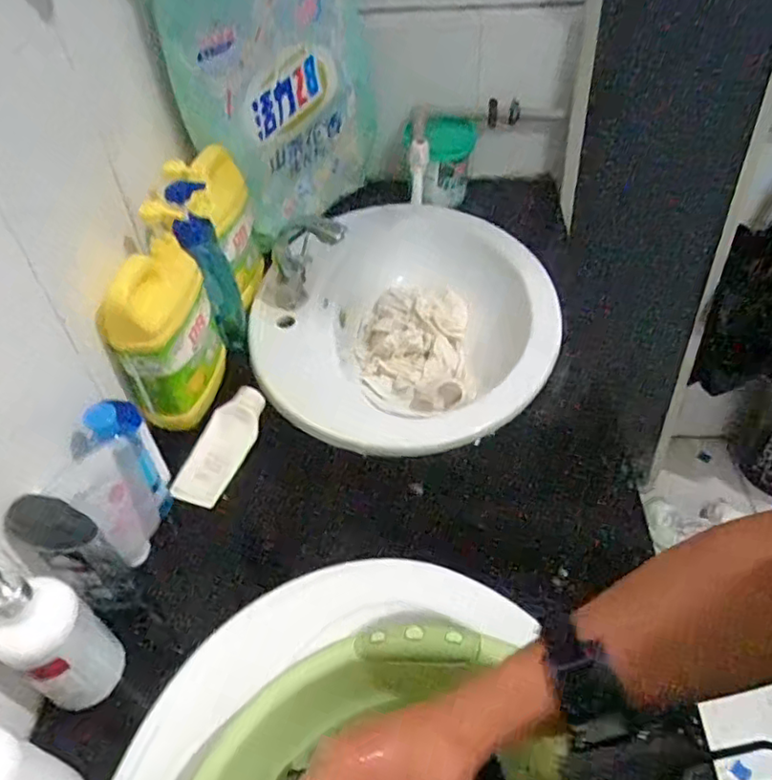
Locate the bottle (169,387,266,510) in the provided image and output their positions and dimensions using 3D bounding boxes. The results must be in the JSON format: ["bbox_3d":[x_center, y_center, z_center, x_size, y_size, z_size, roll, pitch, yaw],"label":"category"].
[{"bbox_3d":[-0.200,0.068,0.760,0.052,0.034,0.158,17,65,21],"label":"bottle"}]

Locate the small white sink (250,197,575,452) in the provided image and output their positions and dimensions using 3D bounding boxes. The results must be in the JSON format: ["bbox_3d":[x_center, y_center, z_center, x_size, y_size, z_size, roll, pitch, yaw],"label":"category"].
[{"bbox_3d":[0.033,-0.094,0.950,0.436,0.187,0.508,5,46,9],"label":"small white sink"}]

